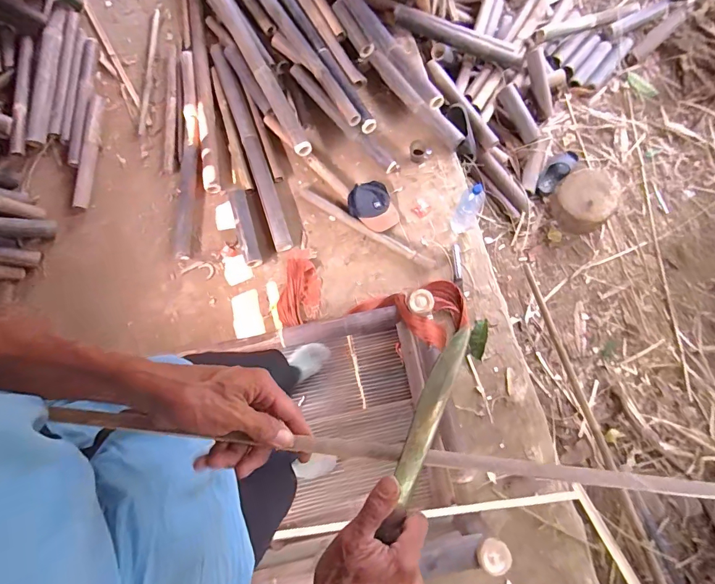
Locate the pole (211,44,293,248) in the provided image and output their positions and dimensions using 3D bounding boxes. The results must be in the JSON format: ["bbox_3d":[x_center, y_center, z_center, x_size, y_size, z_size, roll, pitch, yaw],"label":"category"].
[{"bbox_3d":[-0.478,-0.664,1.797,0.087,0.070,1.043,-20,78,-2],"label":"pole"}]

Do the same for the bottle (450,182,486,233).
[{"bbox_3d":[0.429,-0.316,1.564,0.096,0.287,0.078,30,81,8],"label":"bottle"}]

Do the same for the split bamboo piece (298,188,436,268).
[{"bbox_3d":[0.030,-0.273,1.716,0.659,0.023,0.051,30,81,8],"label":"split bamboo piece"}]

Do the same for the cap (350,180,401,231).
[{"bbox_3d":[0.063,-0.362,1.710,0.192,0.069,0.224,-19,78,-2],"label":"cap"}]

